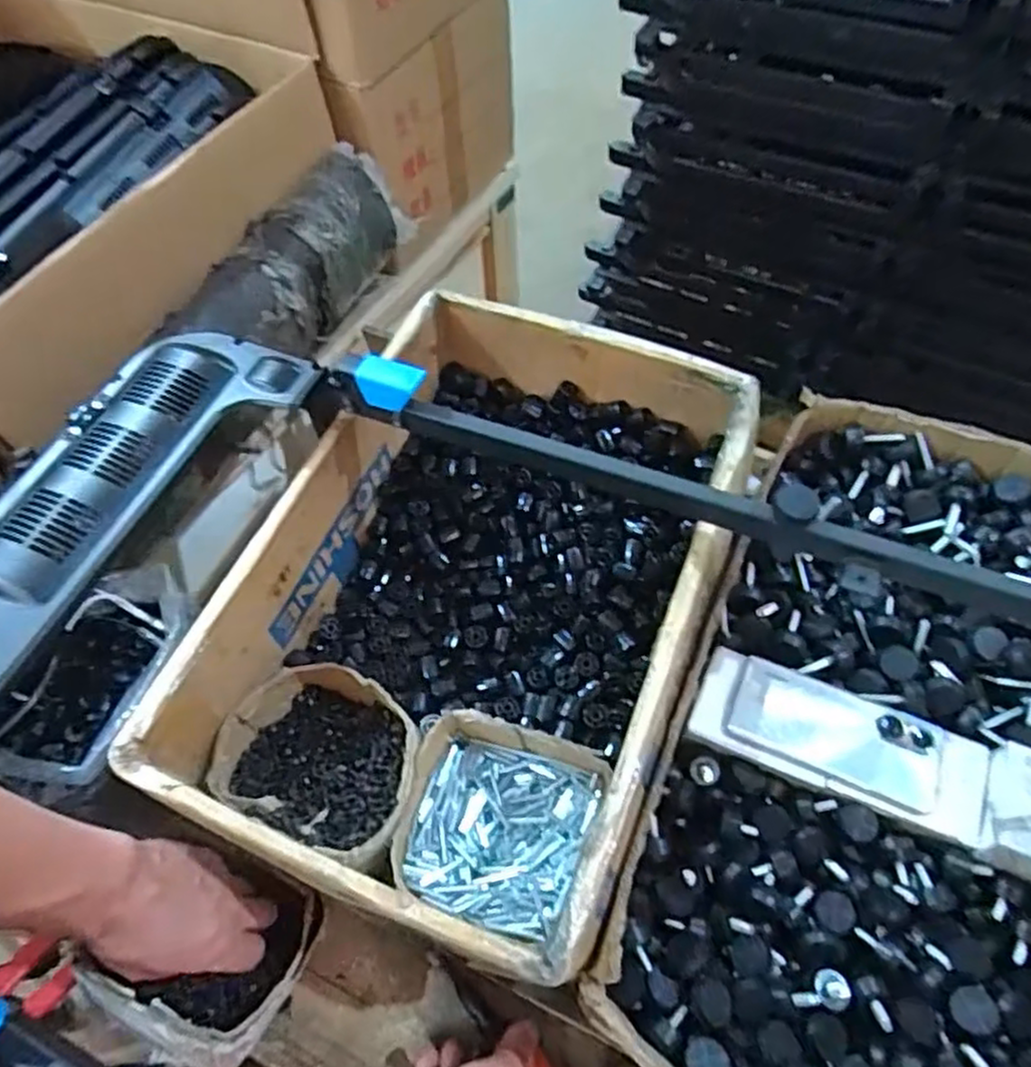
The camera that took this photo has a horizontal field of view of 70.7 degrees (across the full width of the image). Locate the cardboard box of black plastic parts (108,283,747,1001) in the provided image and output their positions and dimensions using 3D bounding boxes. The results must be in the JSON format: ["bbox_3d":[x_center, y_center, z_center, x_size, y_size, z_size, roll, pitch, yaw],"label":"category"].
[{"bbox_3d":[-0.029,0.052,0.648,0.353,0.156,0.526,19,62,14],"label":"cardboard box of black plastic parts"}]

